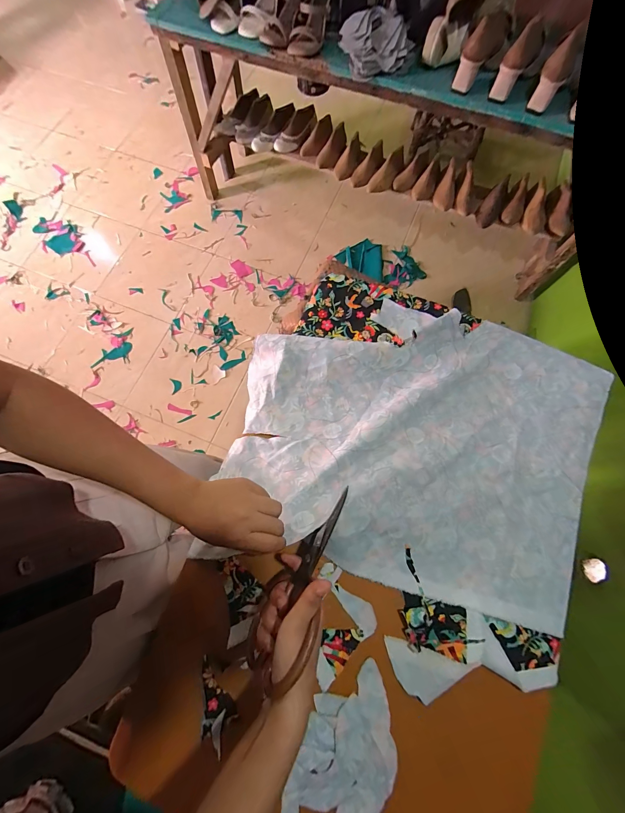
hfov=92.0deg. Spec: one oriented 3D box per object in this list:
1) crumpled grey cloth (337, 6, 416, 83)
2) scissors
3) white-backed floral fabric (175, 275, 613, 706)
[{"bbox_3d":[0.171,-0.985,0.817,0.168,0.073,0.171,-18,74,-5],"label":"crumpled grey cloth"},{"bbox_3d":[-0.015,0.186,0.333,0.013,0.100,0.188,45,38,-20],"label":"scissors"},{"bbox_3d":[0.141,0.065,0.421,0.513,0.068,0.488,21,77,6],"label":"white-backed floral fabric"}]

